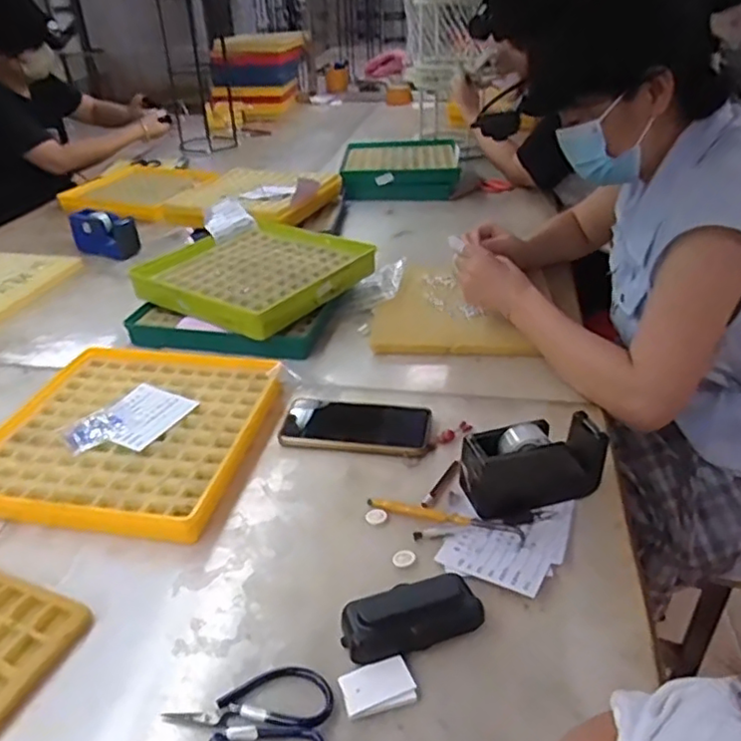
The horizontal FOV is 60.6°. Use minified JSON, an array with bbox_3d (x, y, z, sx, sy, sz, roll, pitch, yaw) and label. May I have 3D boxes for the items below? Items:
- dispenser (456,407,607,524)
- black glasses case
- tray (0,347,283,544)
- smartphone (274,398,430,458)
[{"bbox_3d":[0.156,0.092,0.605,0.134,0.069,0.064,-10,34,-12],"label":"dispenser"},{"bbox_3d":[0.032,0.194,0.503,0.109,0.031,0.049,-15,35,-18],"label":"black glasses case"},{"bbox_3d":[-0.271,0.067,0.715,0.291,0.028,0.288,3,34,8],"label":"tray"},{"bbox_3d":[-0.016,0.062,0.721,0.164,0.014,0.079,4,34,10],"label":"smartphone"}]

